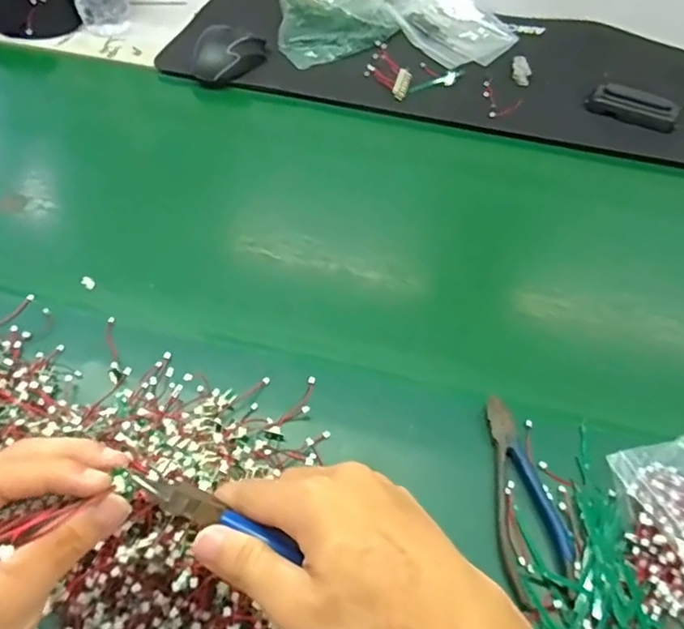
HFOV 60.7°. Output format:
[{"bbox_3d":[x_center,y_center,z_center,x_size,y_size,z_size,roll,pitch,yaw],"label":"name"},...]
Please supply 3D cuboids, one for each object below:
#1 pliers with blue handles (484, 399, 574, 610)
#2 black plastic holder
[{"bbox_3d":[0.131,0.126,0.417,0.050,0.010,0.144,1,51,-3],"label":"pliers with blue handles"},{"bbox_3d":[0.368,-0.259,0.737,0.105,0.027,0.047,24,54,15],"label":"black plastic holder"}]

